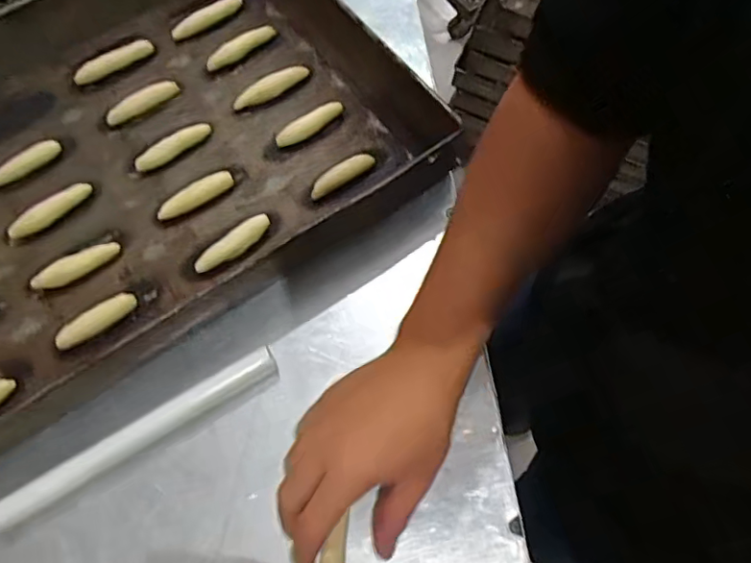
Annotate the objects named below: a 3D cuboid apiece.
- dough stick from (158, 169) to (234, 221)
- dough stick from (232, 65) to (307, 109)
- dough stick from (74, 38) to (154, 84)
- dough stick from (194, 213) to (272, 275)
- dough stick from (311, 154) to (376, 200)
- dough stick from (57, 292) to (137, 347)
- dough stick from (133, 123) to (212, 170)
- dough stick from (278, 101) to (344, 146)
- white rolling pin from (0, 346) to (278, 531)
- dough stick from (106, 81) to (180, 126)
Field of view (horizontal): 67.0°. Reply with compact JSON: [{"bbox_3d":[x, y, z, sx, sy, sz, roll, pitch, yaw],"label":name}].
[{"bbox_3d":[-0.157,-0.075,0.494,0.069,0.012,0.020,-33,68,-12],"label":"dough stick"},{"bbox_3d":[-0.101,-0.189,0.544,0.077,0.010,0.021,-31,68,-11],"label":"dough stick"},{"bbox_3d":[-0.260,-0.219,0.562,0.080,0.010,0.019,-35,69,-13],"label":"dough stick"},{"bbox_3d":[-0.119,-0.031,0.473,0.069,0.014,0.019,-42,70,-15],"label":"dough stick"},{"bbox_3d":[-0.031,-0.095,0.502,0.062,0.008,0.019,-32,68,-12],"label":"dough stick"},{"bbox_3d":[-0.220,0.031,0.449,0.065,0.013,0.017,-36,69,-13],"label":"dough stick"},{"bbox_3d":[-0.185,-0.124,0.517,0.074,0.012,0.020,-36,69,-13],"label":"dough stick"},{"bbox_3d":[-0.060,-0.146,0.521,0.068,0.014,0.018,-32,68,-12],"label":"dough stick"},{"bbox_3d":[-0.167,0.110,0.405,0.209,0.018,0.020,-31,68,-11],"label":"white rolling pin"},{"bbox_3d":[-0.223,-0.172,0.541,0.072,0.008,0.021,-39,69,-14],"label":"dough stick"}]

